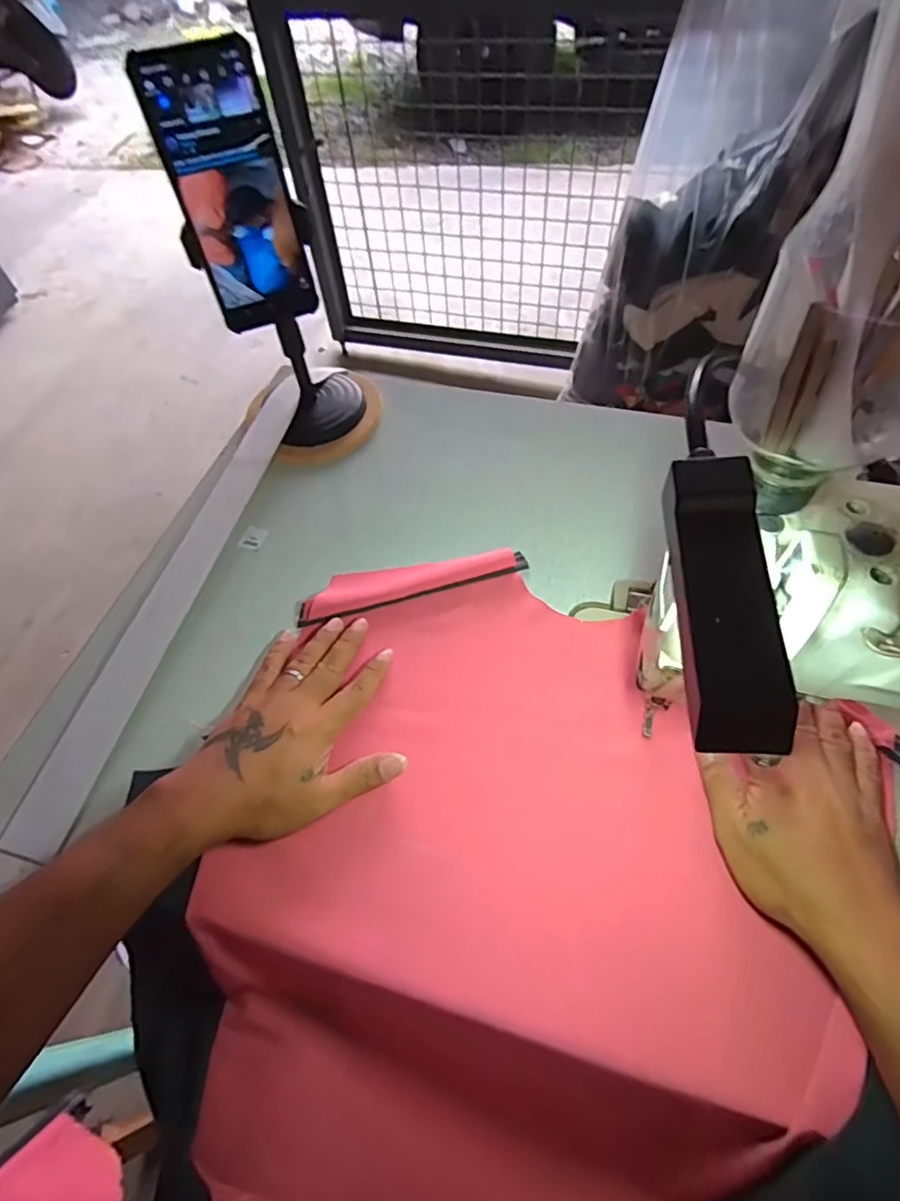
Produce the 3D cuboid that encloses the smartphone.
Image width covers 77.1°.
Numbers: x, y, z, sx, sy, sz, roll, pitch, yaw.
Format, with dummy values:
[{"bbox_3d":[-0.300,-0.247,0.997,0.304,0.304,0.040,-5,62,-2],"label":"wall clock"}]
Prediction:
[{"bbox_3d":[-0.157,-0.296,0.420,0.078,0.168,0.008,-22,50,-14],"label":"smartphone"}]

